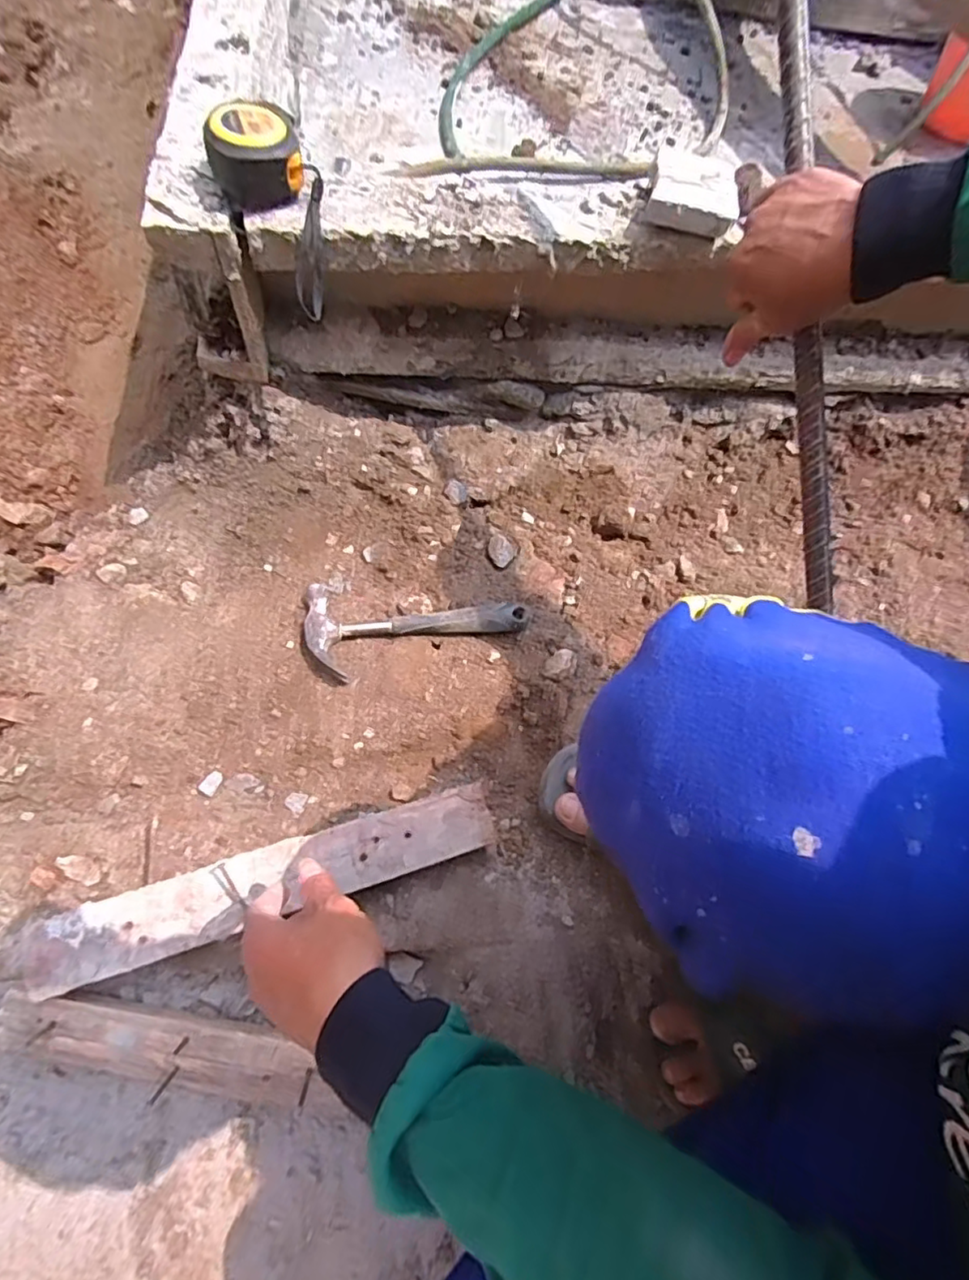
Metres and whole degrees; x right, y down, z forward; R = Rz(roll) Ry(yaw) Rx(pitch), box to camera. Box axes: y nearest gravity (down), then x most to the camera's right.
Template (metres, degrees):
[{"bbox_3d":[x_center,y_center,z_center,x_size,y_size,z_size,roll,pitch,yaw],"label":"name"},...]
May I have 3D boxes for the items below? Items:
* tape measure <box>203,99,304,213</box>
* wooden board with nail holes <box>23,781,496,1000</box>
[{"bbox_3d":[-0.197,-0.414,0.512,0.075,0.056,0.063,-15,67,-15],"label":"tape measure"},{"bbox_3d":[-0.176,0.206,0.514,0.376,0.013,0.062,-15,70,-13],"label":"wooden board with nail holes"}]

